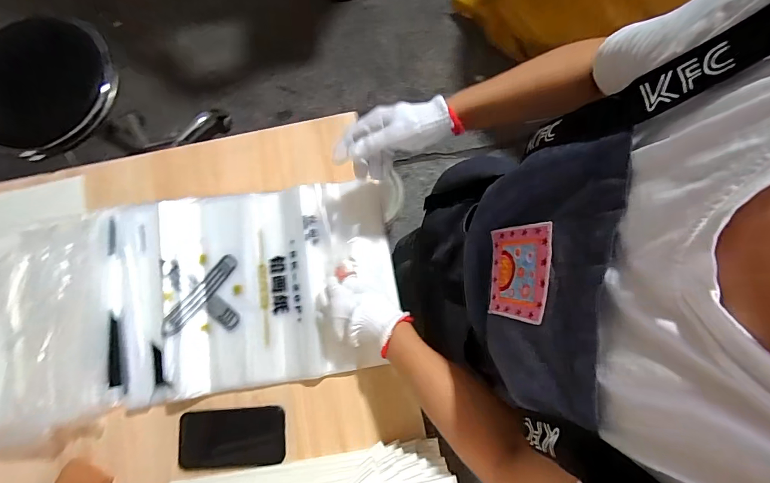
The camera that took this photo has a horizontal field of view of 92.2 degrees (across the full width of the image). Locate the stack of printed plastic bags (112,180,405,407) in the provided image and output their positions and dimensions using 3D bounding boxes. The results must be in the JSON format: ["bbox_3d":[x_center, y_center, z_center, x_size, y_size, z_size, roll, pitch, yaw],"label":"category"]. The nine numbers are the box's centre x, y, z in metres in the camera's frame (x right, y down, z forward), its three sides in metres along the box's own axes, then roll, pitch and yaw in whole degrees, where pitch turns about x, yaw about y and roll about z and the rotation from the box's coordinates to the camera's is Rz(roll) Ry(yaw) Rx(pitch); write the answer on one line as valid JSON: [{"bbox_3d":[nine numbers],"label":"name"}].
[{"bbox_3d":[-0.210,0.066,0.567,0.439,0.045,0.295,-9,79,-1],"label":"stack of printed plastic bags"}]

